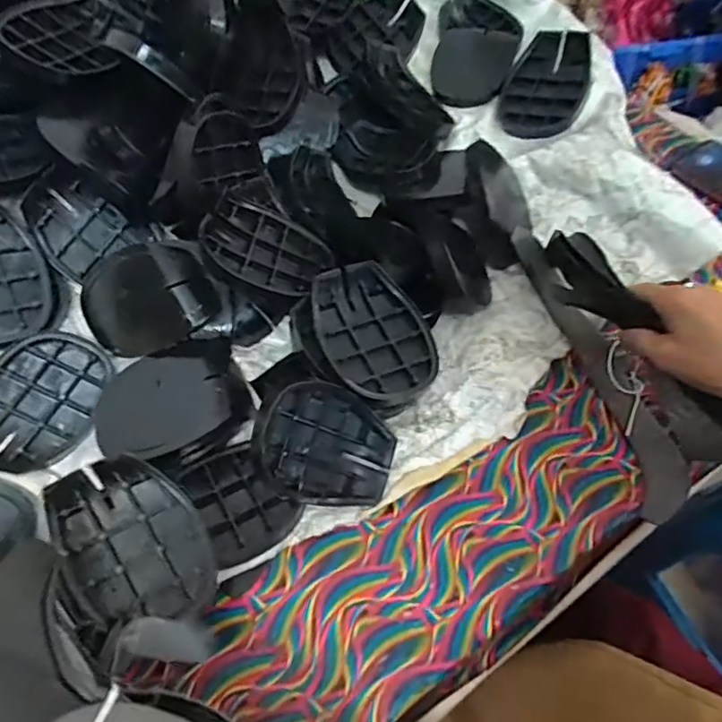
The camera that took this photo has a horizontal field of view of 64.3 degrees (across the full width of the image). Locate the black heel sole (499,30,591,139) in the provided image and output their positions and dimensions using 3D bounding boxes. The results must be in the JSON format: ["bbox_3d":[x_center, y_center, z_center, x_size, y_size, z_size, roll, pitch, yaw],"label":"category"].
[{"bbox_3d":[0.207,-0.313,0.635,0.088,0.041,0.131,18,59,15],"label":"black heel sole"}]

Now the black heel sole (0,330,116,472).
[{"bbox_3d":[-0.265,0.032,0.469,0.087,0.020,0.114,22,67,-16],"label":"black heel sole"}]

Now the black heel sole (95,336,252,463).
[{"bbox_3d":[-0.159,0.031,0.482,0.120,0.031,0.094,-25,58,-13],"label":"black heel sole"}]

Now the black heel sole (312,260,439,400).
[{"bbox_3d":[0.011,-0.025,0.474,0.086,0.028,0.115,-14,65,-14],"label":"black heel sole"}]

